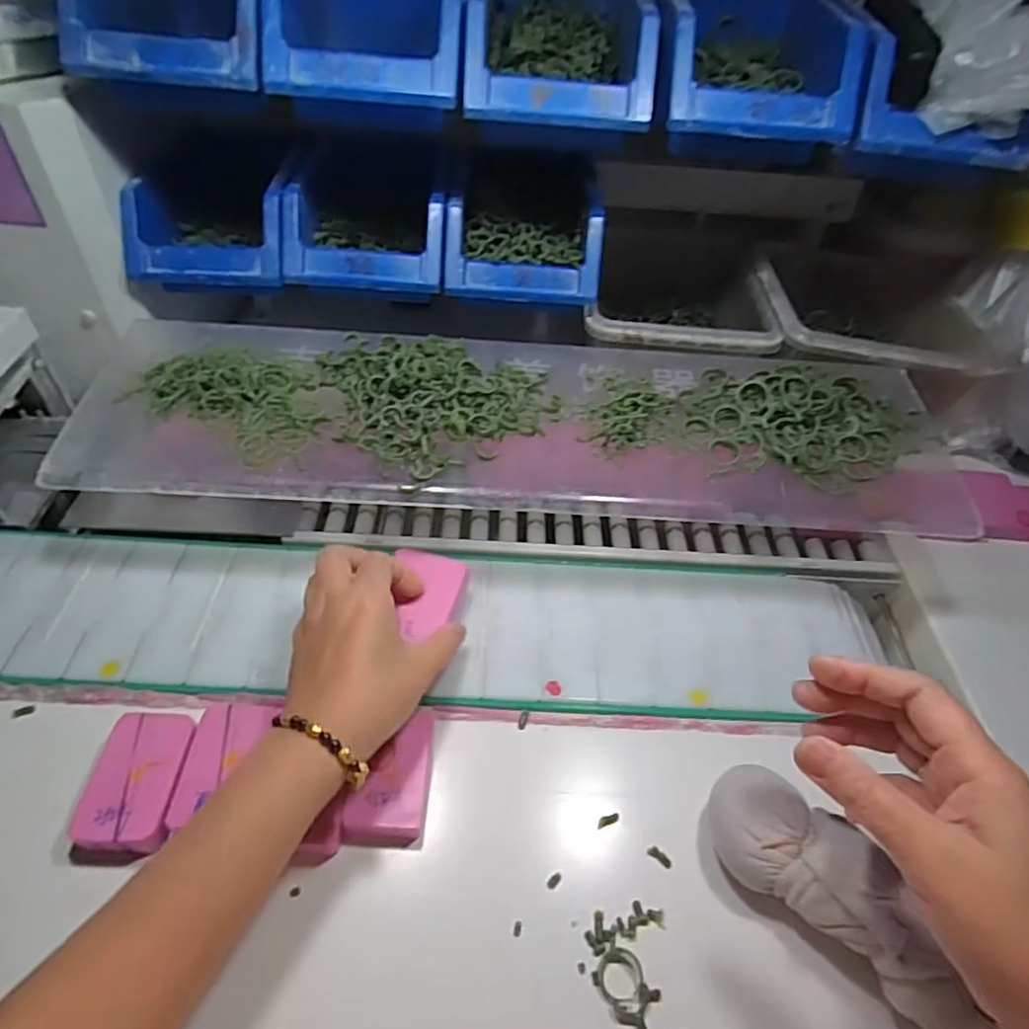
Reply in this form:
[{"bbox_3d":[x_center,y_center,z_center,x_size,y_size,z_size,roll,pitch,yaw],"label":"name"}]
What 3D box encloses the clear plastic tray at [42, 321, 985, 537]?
[{"bbox_3d":[0.013,-0.077,0.457,0.608,0.046,0.167,3,49,-3],"label":"clear plastic tray"}]

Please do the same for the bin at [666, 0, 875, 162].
[{"bbox_3d":[0.171,-0.341,0.475,0.133,0.073,0.208,8,47,1],"label":"bin"}]

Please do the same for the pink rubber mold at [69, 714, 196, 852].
[{"bbox_3d":[-0.212,0.151,0.362,0.050,0.020,0.071,1,49,-4],"label":"pink rubber mold"}]

